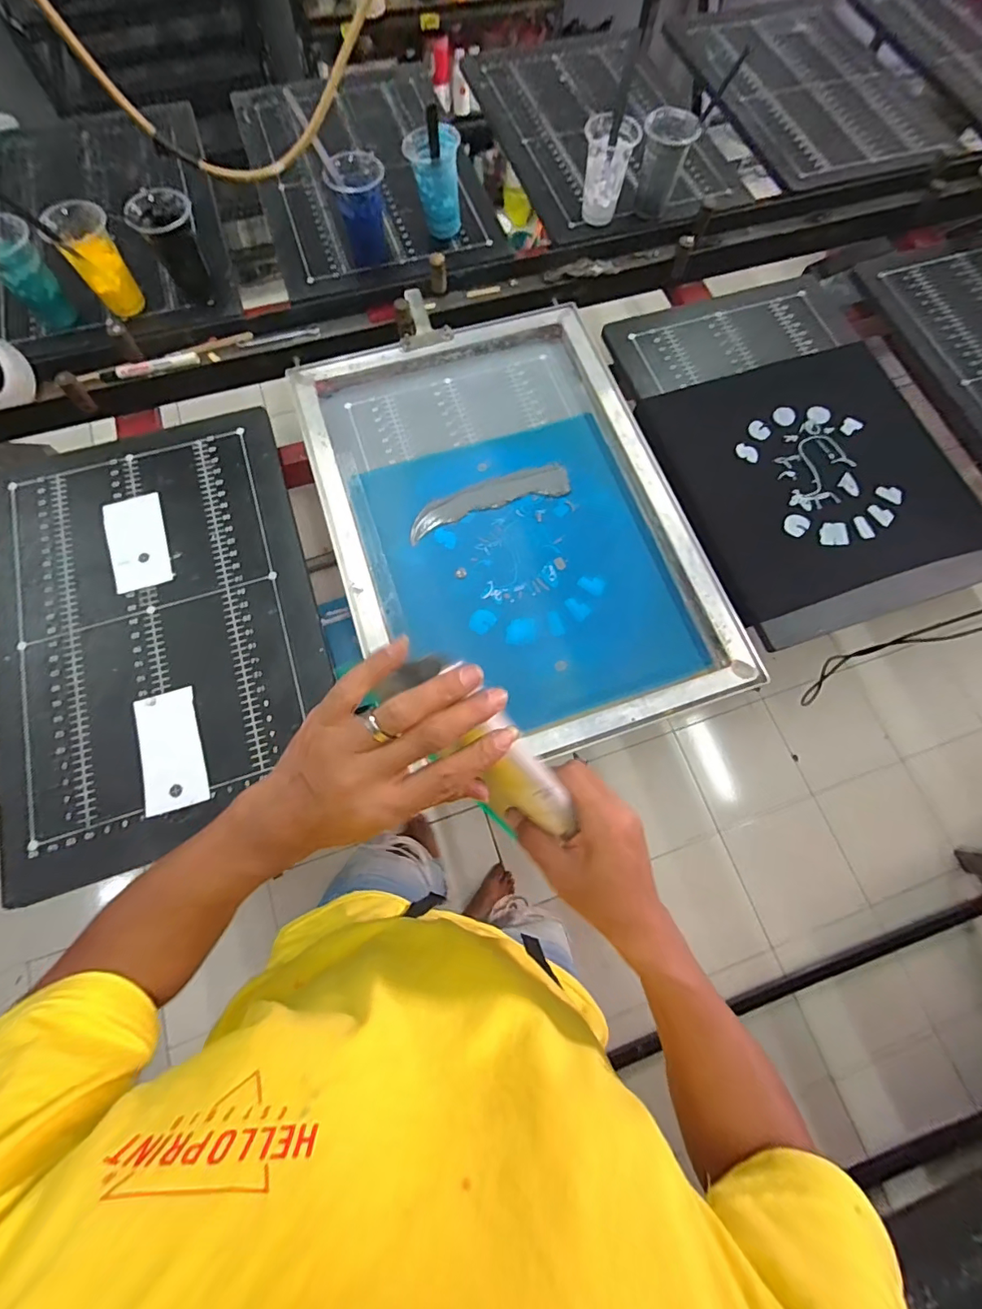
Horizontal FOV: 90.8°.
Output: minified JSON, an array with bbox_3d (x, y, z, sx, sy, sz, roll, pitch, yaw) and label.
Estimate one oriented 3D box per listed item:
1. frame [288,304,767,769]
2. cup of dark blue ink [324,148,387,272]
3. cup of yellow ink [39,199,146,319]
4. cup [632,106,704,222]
[{"bbox_3d":[0.023,-0.194,0.671,0.453,0.038,0.661,-18,74,-7],"label":"frame"},{"bbox_3d":[-0.211,-0.719,0.791,0.086,0.121,0.078,-9,73,-4],"label":"cup of dark blue ink"},{"bbox_3d":[-0.599,-0.604,0.742,0.077,0.128,0.074,0,72,-1],"label":"cup of yellow ink"},{"bbox_3d":[0.301,-0.866,0.859,0.086,0.117,0.078,25,73,6],"label":"cup"}]

